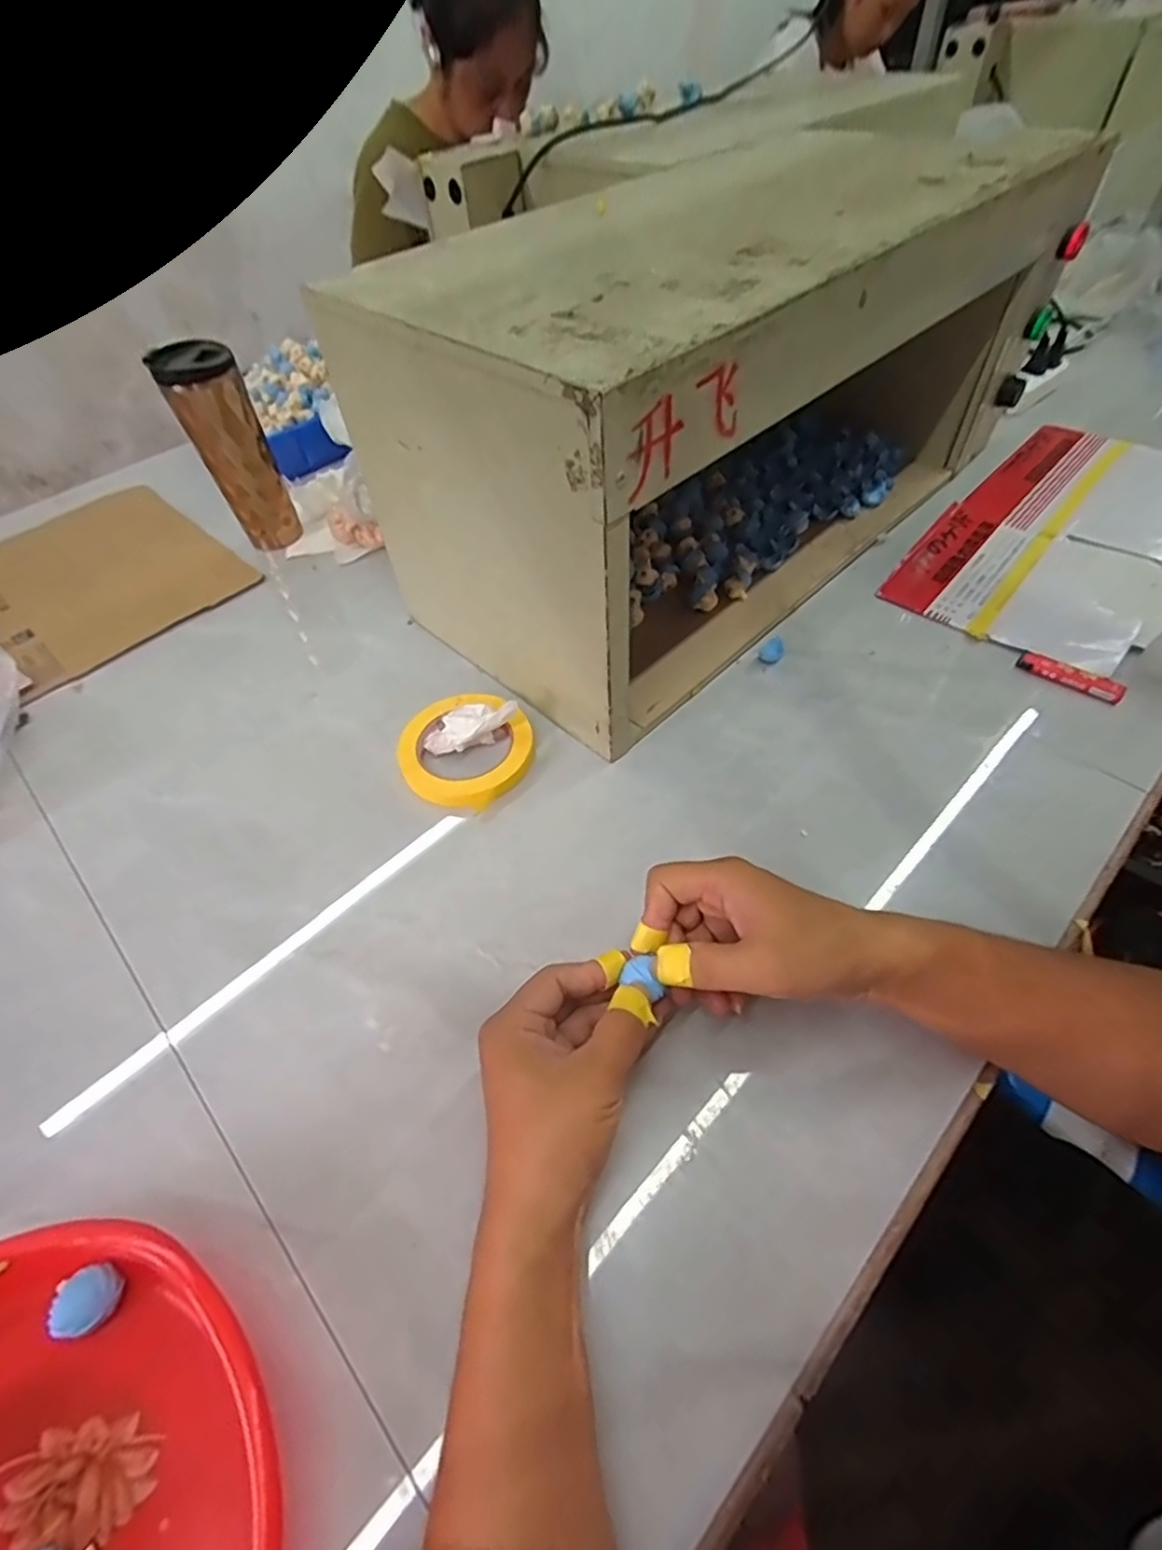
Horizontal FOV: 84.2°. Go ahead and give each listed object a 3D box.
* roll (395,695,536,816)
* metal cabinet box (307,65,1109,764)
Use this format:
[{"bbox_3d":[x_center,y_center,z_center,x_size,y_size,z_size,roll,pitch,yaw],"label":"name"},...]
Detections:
[{"bbox_3d":[-0.095,-0.021,0.536,0.110,0.019,0.104,-2,54,3],"label":"roll"},{"bbox_3d":[0.123,-0.352,0.596,0.312,0.279,0.601,37,65,26],"label":"metal cabinet box"}]

